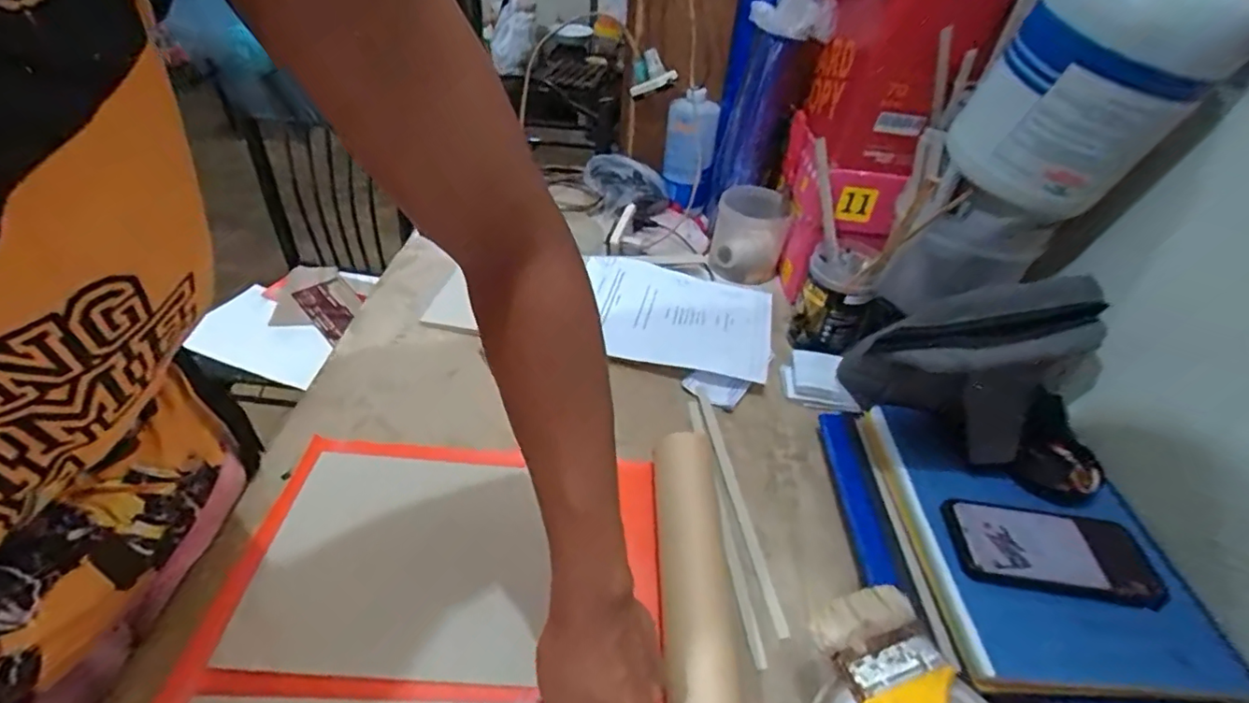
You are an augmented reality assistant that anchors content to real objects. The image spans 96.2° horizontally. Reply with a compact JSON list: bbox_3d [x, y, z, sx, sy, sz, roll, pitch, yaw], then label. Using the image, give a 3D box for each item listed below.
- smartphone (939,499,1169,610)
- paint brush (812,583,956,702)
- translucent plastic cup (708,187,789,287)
[{"bbox_3d":[0.382,0.182,0.501,0.166,0.013,0.088,10,38,-1],"label":"smartphone"},{"bbox_3d":[0.203,0.247,0.361,0.069,0.015,0.186,-7,41,-21],"label":"paint brush"},{"bbox_3d":[0.201,-0.190,0.902,0.110,0.107,0.119,16,41,12],"label":"translucent plastic cup"}]

